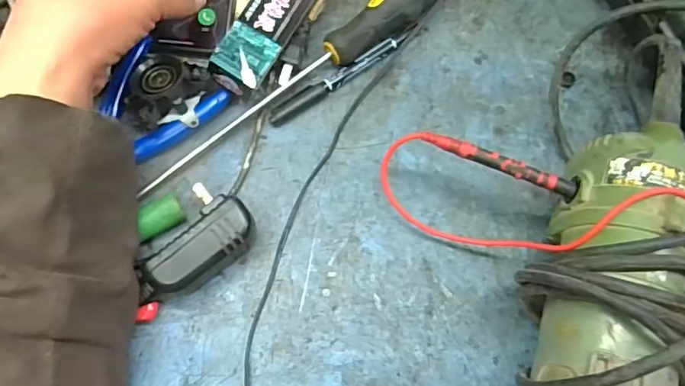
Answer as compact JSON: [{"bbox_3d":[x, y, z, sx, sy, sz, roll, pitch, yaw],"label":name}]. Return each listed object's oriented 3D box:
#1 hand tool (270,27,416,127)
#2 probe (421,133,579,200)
[{"bbox_3d":[0.002,-0.087,0.401,0.129,0.010,0.011,-33,76,-12],"label":"hand tool"},{"bbox_3d":[0.093,-0.018,0.325,0.092,0.010,0.010,23,72,5],"label":"probe"}]

